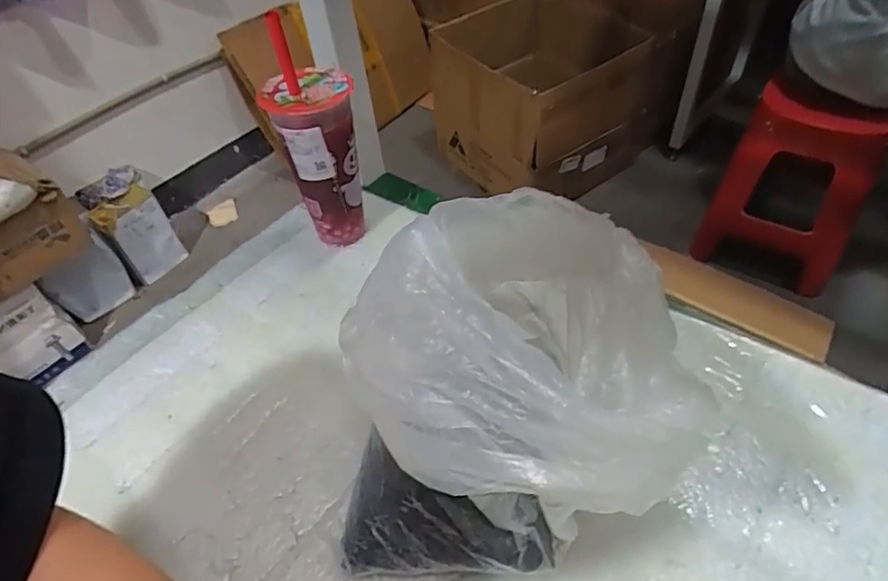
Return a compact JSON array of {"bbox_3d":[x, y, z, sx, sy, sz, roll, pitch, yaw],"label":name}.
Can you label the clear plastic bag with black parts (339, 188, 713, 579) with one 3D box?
[{"bbox_3d":[0.035,0.072,0.362,0.194,0.223,0.187,5,50,11],"label":"clear plastic bag with black parts"}]

